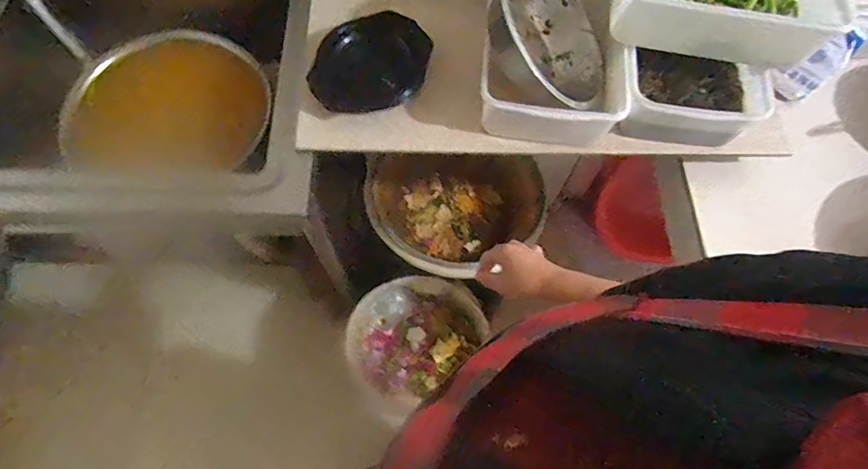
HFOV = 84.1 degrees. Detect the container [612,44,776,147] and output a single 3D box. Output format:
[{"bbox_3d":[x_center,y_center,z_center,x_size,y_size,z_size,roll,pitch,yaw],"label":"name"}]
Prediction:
[{"bbox_3d":[0.390,-0.197,0.737,0.219,0.098,0.115,9,65,1],"label":"container"}]

